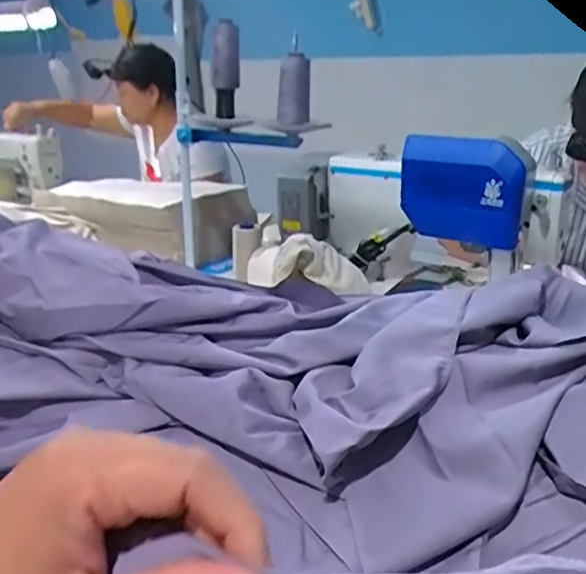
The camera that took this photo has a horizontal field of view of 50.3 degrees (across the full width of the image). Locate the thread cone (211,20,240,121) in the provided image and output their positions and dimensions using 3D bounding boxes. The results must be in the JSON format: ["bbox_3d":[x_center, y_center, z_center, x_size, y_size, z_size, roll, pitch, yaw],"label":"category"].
[{"bbox_3d":[-0.117,-0.364,1.088,0.048,0.183,0.038,-4,19,-7],"label":"thread cone"}]

